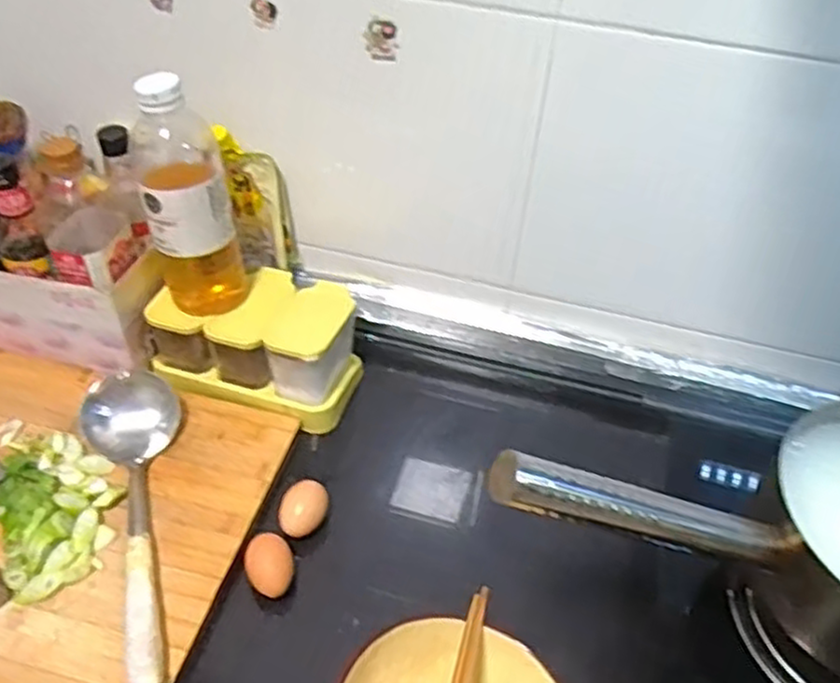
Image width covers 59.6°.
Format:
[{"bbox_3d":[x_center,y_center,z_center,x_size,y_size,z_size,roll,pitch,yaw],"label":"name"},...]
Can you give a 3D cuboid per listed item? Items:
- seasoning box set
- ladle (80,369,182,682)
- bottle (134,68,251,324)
[{"bbox_3d":[-0.174,-0.004,0.799,0.213,0.094,0.126,13,45,10],"label":"seasoning box set"},{"bbox_3d":[-0.231,0.151,0.636,0.090,0.055,0.302,-16,47,-19],"label":"ladle"},{"bbox_3d":[-0.226,-0.139,0.714,0.087,0.233,0.091,-14,47,-17],"label":"bottle"}]

